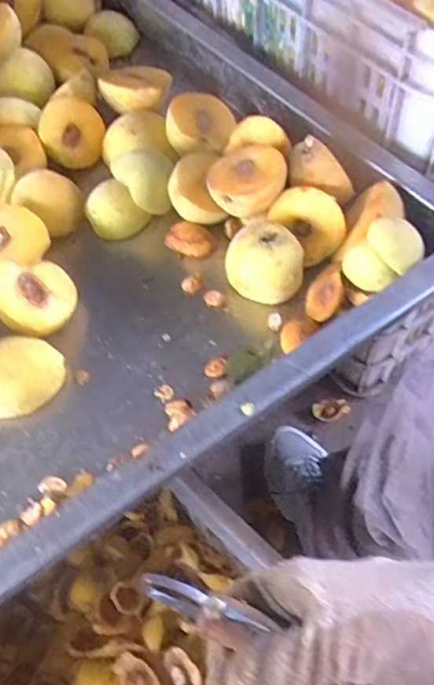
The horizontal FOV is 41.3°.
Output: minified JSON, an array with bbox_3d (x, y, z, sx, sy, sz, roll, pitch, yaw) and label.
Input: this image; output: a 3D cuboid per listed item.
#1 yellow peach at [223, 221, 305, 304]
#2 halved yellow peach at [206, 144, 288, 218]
[{"bbox_3d":[0.039,-0.061,0.468,0.061,0.057,0.047,13,59,12],"label":"yellow peach"},{"bbox_3d":[0.026,-0.139,0.488,0.060,0.030,0.073,-29,59,-14],"label":"halved yellow peach"}]

